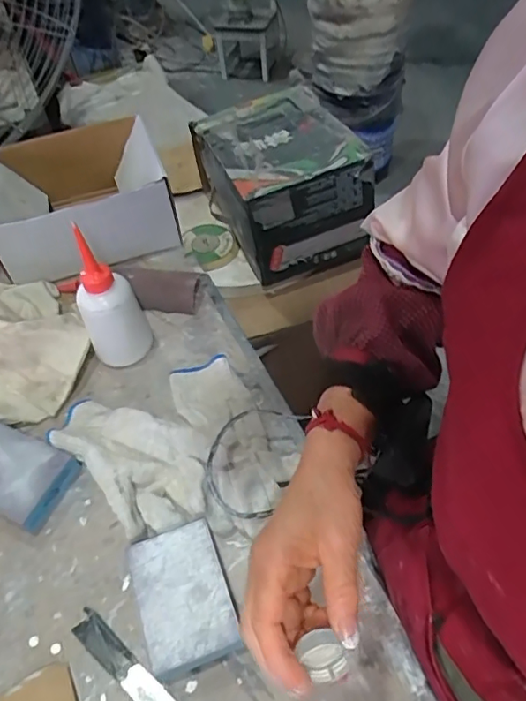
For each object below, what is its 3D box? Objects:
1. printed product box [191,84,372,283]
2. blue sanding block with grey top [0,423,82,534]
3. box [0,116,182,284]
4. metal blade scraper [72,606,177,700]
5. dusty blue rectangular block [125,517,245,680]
[{"bbox_3d":[0.029,-0.290,0.944,0.227,0.172,0.283,-17,52,-8],"label":"printed product box"},{"bbox_3d":[-0.230,0.112,0.505,0.102,0.031,0.071,19,55,19],"label":"blue sanding block with grey top"},{"bbox_3d":[-0.232,-0.196,0.705,0.210,0.103,0.199,-16,52,-8],"label":"box"},{"bbox_3d":[-0.101,0.239,0.408,0.110,0.006,0.021,32,60,26],"label":"metal blade scraper"},{"bbox_3d":[-0.061,0.193,0.429,0.068,0.027,0.102,-19,52,-10],"label":"dusty blue rectangular block"}]

